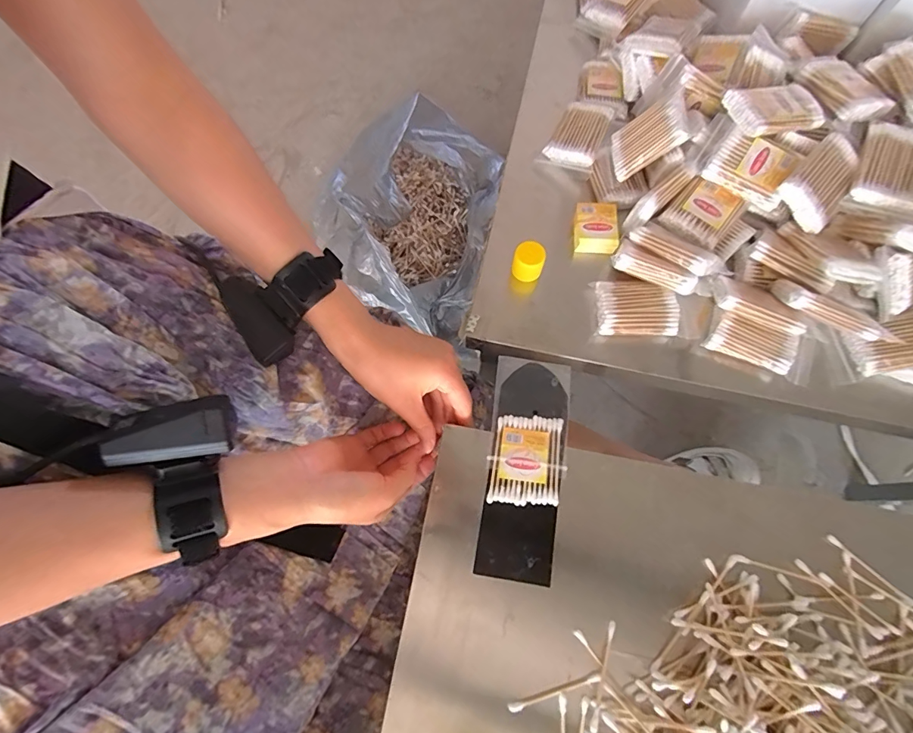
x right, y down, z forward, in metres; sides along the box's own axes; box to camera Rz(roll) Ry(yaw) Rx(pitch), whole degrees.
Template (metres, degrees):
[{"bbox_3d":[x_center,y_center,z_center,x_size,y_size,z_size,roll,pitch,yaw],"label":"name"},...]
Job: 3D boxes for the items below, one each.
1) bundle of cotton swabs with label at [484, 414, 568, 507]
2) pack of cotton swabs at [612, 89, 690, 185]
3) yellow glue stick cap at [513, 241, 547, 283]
[{"bbox_3d":[0.058,0.079,0.369,0.060,0.006,0.072,2,73,1],"label":"bundle of cotton swabs with label"},{"bbox_3d":[0.188,-0.228,0.431,0.014,0.073,0.059,5,73,-36],"label":"pack of cotton swabs"},{"bbox_3d":[0.070,-0.101,0.425,0.029,0.031,0.024,16,74,5],"label":"yellow glue stick cap"}]

